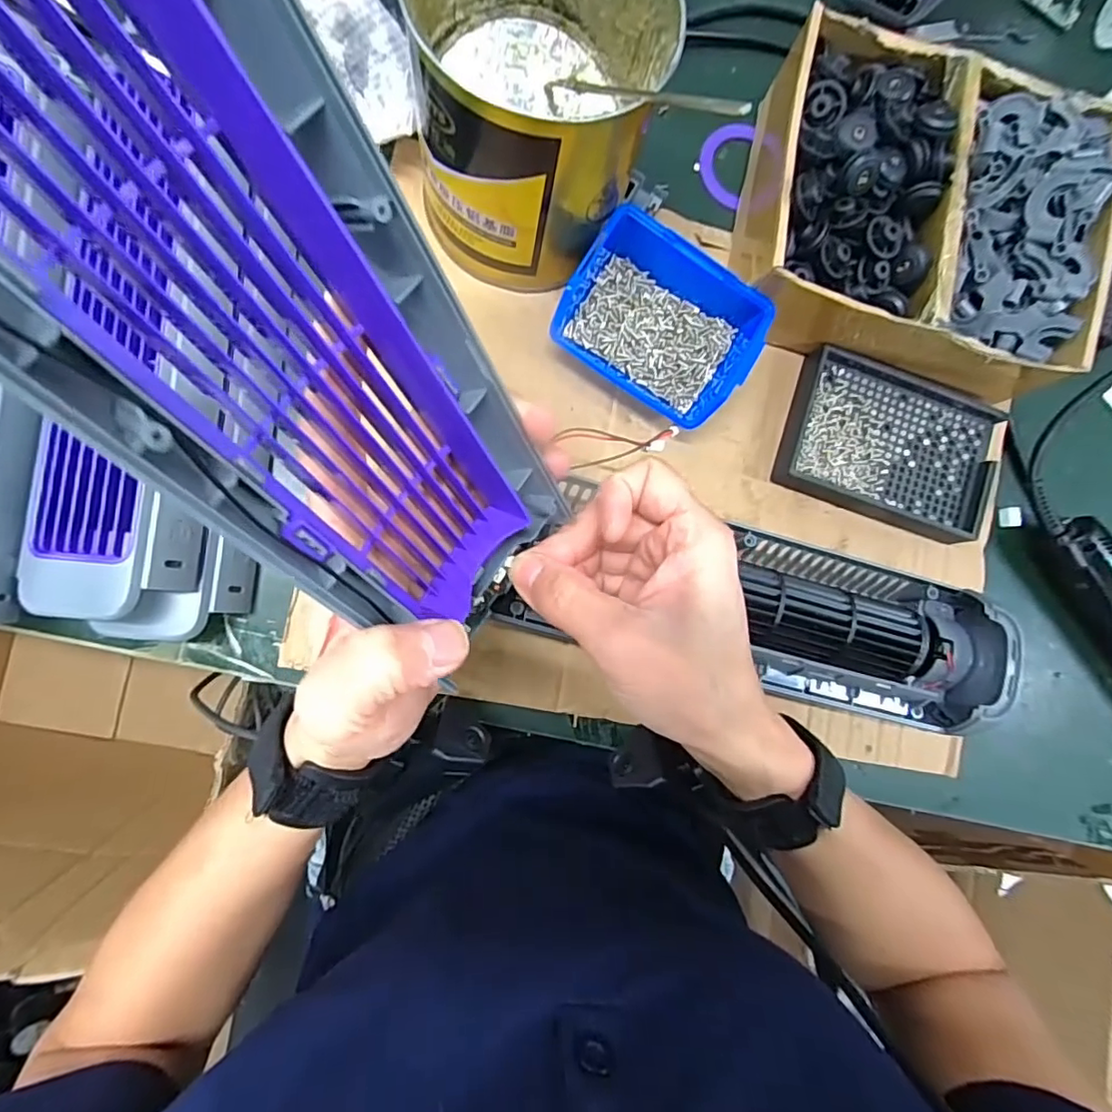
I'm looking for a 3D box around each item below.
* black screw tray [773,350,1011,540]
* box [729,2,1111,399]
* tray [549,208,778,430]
[{"bbox_3d":[0.224,-0.072,0.386,0.143,0.026,0.092,18,84,-7],"label":"black screw tray"},{"bbox_3d":[0.227,-0.209,0.355,0.213,0.075,0.173,11,85,-8],"label":"box"},{"bbox_3d":[0.062,-0.138,0.348,0.111,0.047,0.085,32,83,-6],"label":"tray"}]

